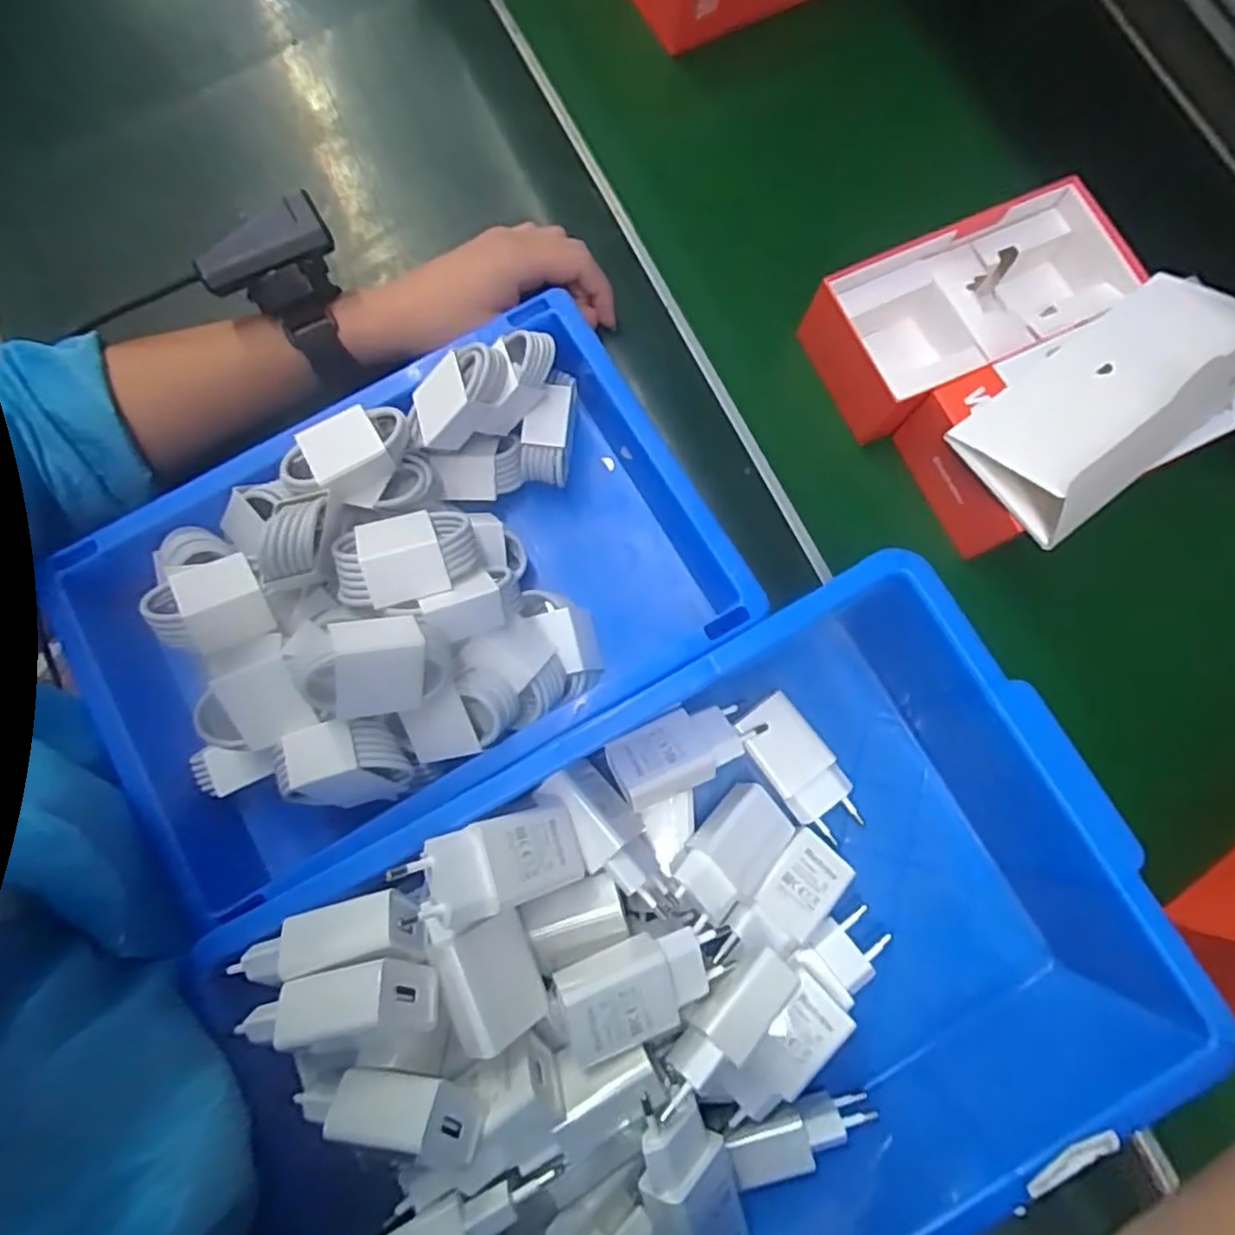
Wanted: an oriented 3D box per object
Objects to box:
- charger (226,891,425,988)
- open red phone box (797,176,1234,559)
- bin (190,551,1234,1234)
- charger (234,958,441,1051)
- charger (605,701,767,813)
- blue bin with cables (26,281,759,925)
[{"bbox_3d":[-0.118,0.130,0.274,0.077,0.020,0.025,-13,79,-3],"label":"charger"},{"bbox_3d":[0.237,-0.150,0.396,0.183,0.112,0.183,-28,80,-6],"label":"open red phone box"},{"bbox_3d":[0.035,0.160,0.310,0.357,0.103,0.236,-28,80,-6],"label":"bin"},{"bbox_3d":[-0.109,0.153,0.269,0.065,0.038,0.023,-18,57,18],"label":"charger"},{"bbox_3d":[0.036,0.068,0.353,0.080,0.017,0.036,-17,59,-15],"label":"charger"},{"bbox_3d":[-0.107,-0.018,0.348,0.299,0.102,0.194,-29,80,-6],"label":"blue bin with cables"}]

